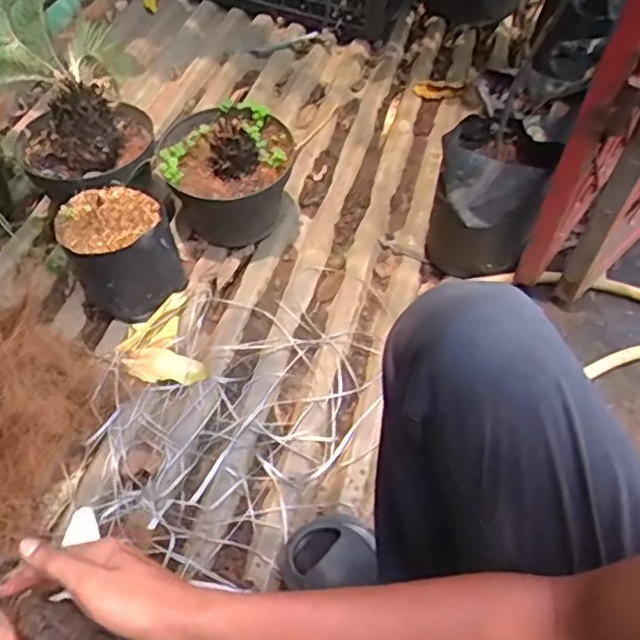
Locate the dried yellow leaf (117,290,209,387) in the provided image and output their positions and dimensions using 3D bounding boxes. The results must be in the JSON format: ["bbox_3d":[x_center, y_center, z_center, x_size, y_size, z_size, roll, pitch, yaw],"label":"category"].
[{"bbox_3d":[-0.240,0.038,0.960,0.118,0.033,0.146,-16,56,-15],"label":"dried yellow leaf"}]

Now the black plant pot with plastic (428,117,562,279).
[{"bbox_3d":[0.263,-0.202,1.019,0.156,0.194,0.164,3,52,-4],"label":"black plant pot with plastic"}]

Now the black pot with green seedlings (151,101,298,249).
[{"bbox_3d":[-0.155,-0.242,1.083,0.202,0.189,0.187,2,53,-2],"label":"black pot with green seedlings"}]

